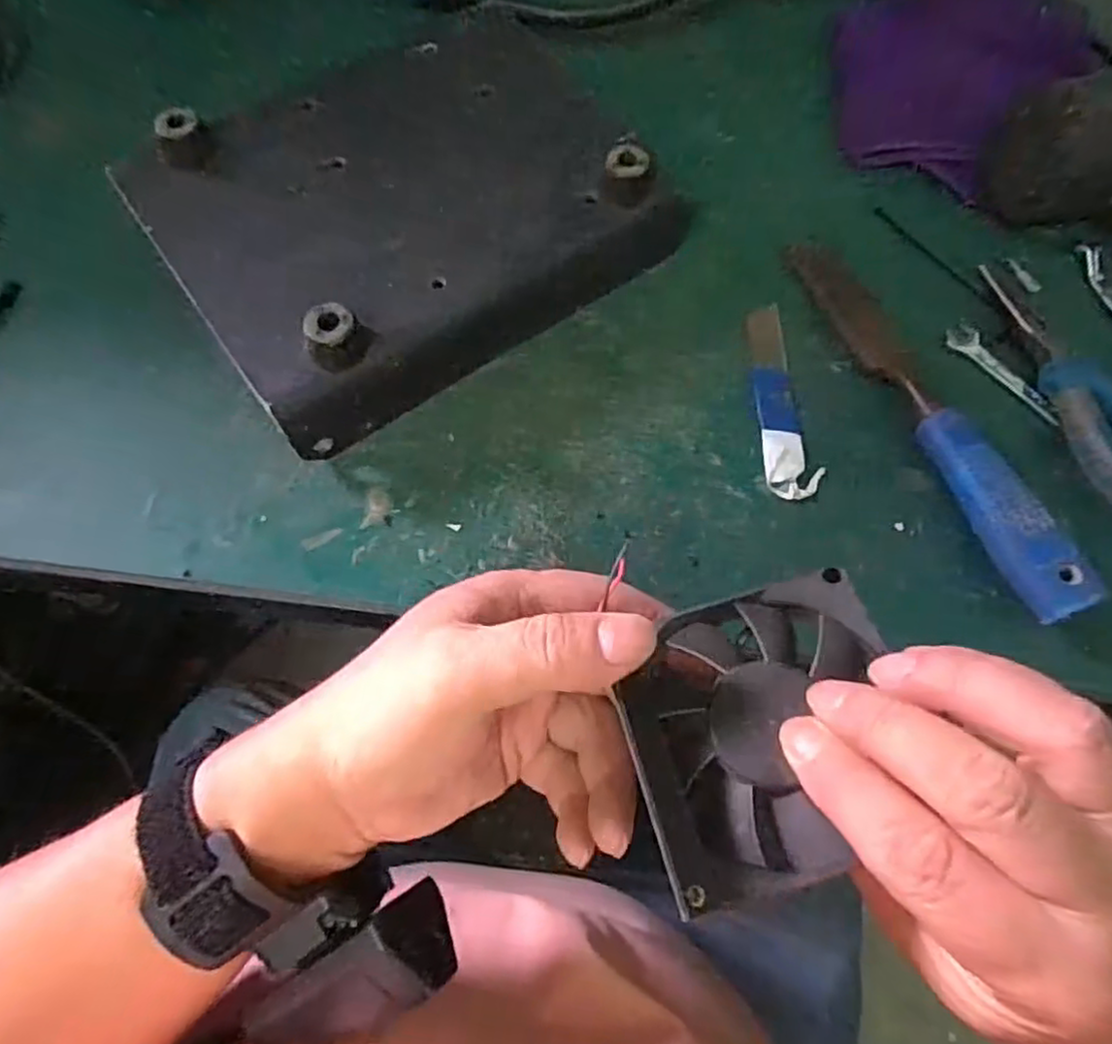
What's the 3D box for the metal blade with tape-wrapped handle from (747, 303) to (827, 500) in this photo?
[{"bbox_3d":[0.112,-0.062,0.345,0.025,0.004,0.107,-1,69,-3],"label":"metal blade with tape-wrapped handle"}]

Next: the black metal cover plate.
[{"bbox_3d":[-0.066,-0.161,0.349,0.239,0.054,0.166,-33,73,-14],"label":"black metal cover plate"}]

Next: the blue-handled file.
[{"bbox_3d":[0.178,-0.057,0.332,0.025,0.029,0.219,-19,70,-9],"label":"blue-handled file"}]

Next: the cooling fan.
[{"bbox_3d":[0.060,0.059,0.199,0.077,0.014,0.078,-14,72,-6],"label":"cooling fan"}]

